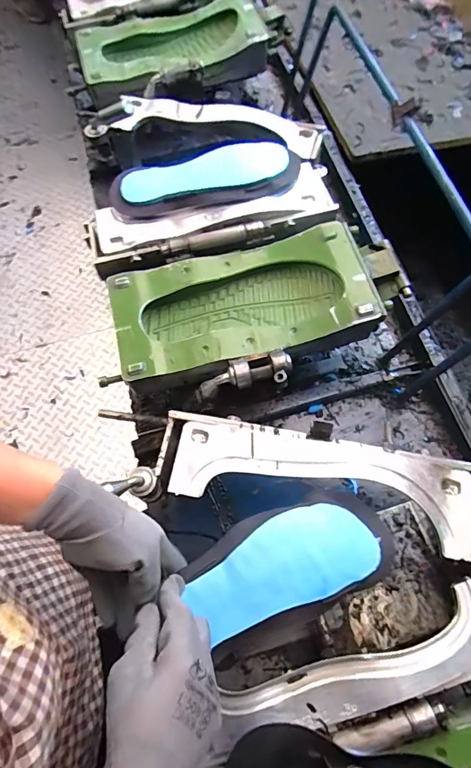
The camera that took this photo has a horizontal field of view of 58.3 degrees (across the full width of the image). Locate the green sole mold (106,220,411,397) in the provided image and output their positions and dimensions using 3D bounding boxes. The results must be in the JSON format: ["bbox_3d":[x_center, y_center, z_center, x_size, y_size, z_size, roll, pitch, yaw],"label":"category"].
[{"bbox_3d":[0.033,-0.114,0.588,0.388,0.054,0.170,-13,70,-3],"label":"green sole mold"}]

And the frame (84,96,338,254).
[{"bbox_3d":[-0.046,-0.371,0.680,0.374,0.063,0.337,-11,70,-2],"label":"frame"}]

